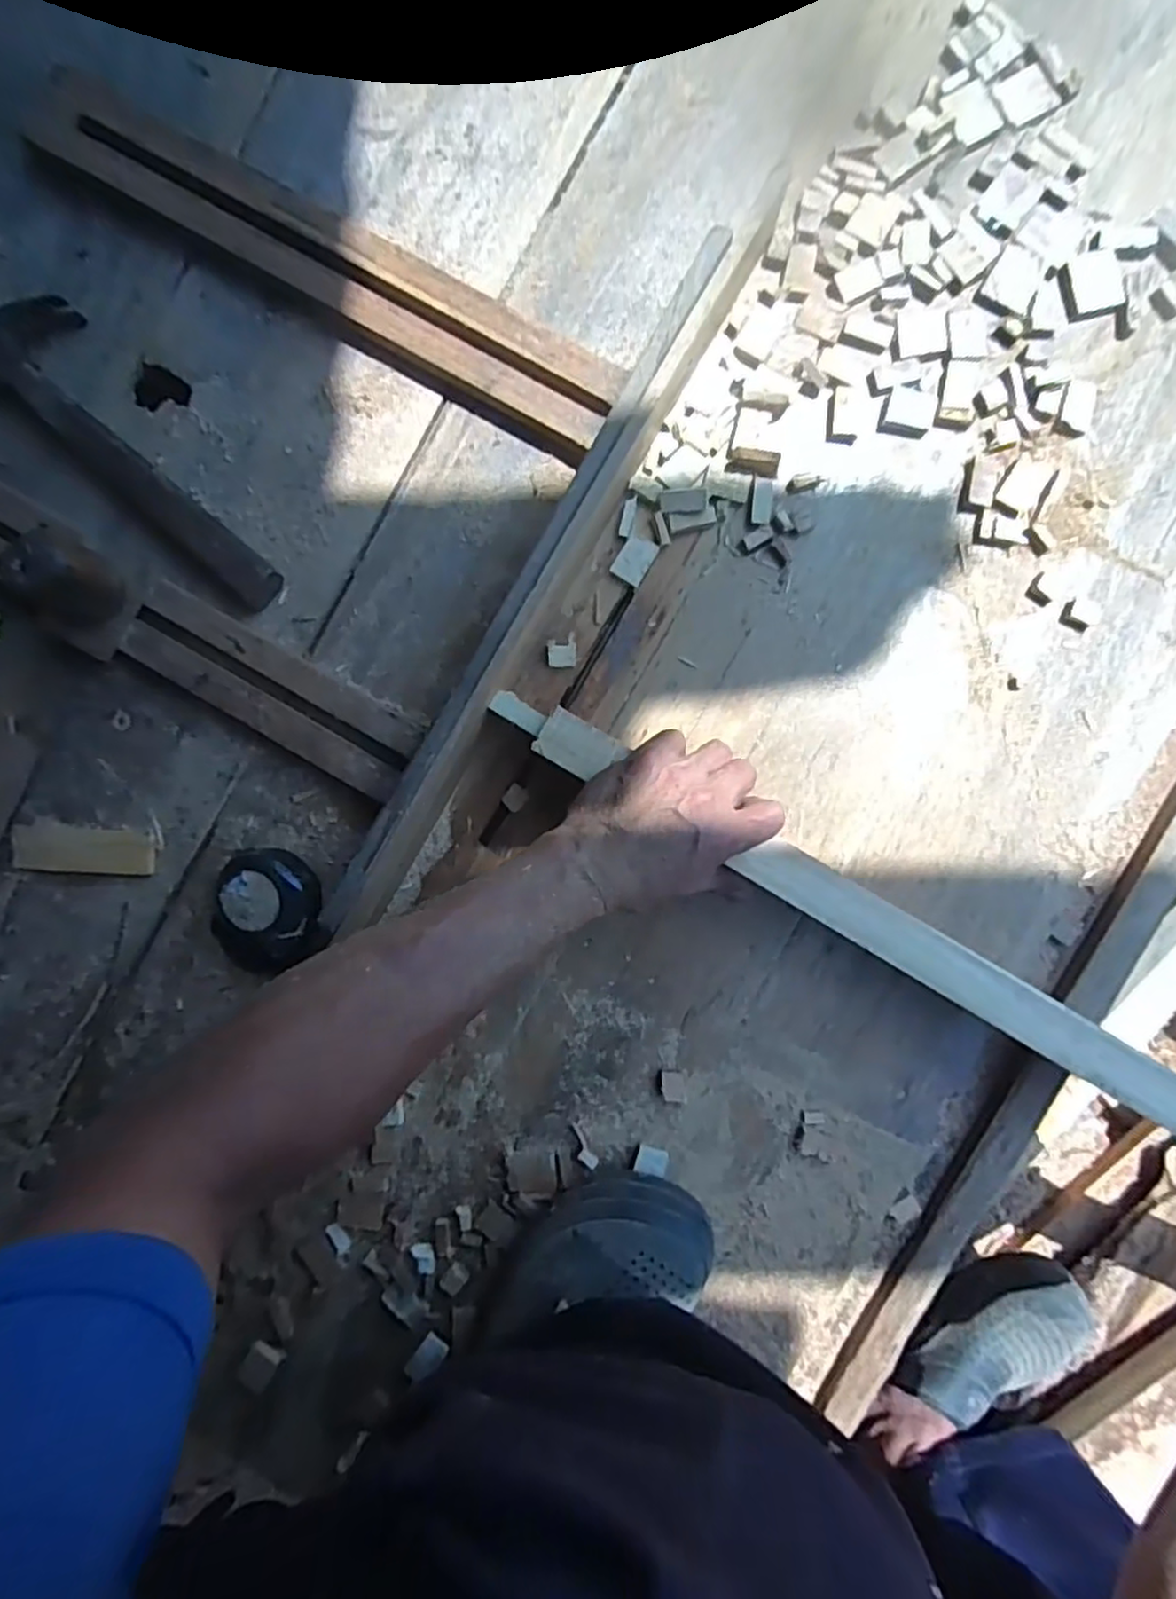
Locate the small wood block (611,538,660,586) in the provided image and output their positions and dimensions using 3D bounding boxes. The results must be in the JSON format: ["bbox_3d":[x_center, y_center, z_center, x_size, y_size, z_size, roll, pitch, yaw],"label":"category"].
[{"bbox_3d":[0.032,-0.163,0.468,0.021,0.008,0.030,29,90,2],"label":"small wood block"}]

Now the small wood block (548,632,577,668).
[{"bbox_3d":[-0.018,-0.102,0.470,0.020,0.008,0.022,-5,89,1],"label":"small wood block"}]

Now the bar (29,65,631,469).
[{"bbox_3d":[-0.182,-0.372,0.471,0.452,0.027,0.065,32,90,2],"label":"bar"}]

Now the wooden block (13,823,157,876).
[{"bbox_3d":[-0.357,0.036,0.484,0.102,0.004,0.033,5,89,1],"label":"wooden block"}]

